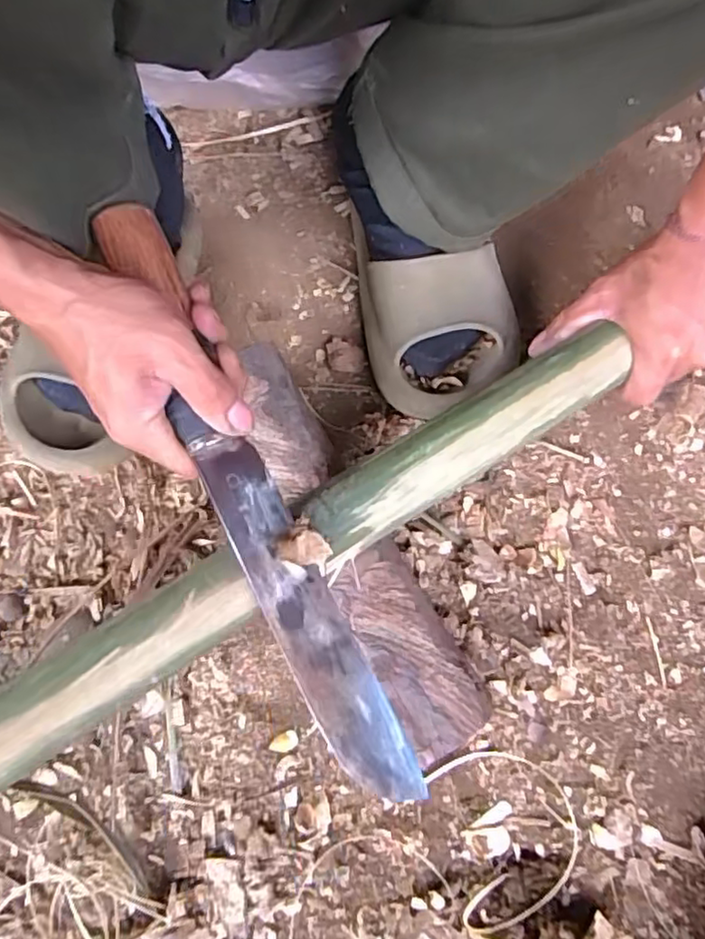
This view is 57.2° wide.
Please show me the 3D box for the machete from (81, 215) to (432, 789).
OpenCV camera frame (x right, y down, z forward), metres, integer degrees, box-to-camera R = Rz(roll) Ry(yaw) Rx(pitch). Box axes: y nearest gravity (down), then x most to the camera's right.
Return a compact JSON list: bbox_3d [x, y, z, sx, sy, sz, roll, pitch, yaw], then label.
[{"bbox_3d":[-0.053,0.016,0.338,0.037,0.022,0.341,-25,87,-7],"label":"machete"}]

